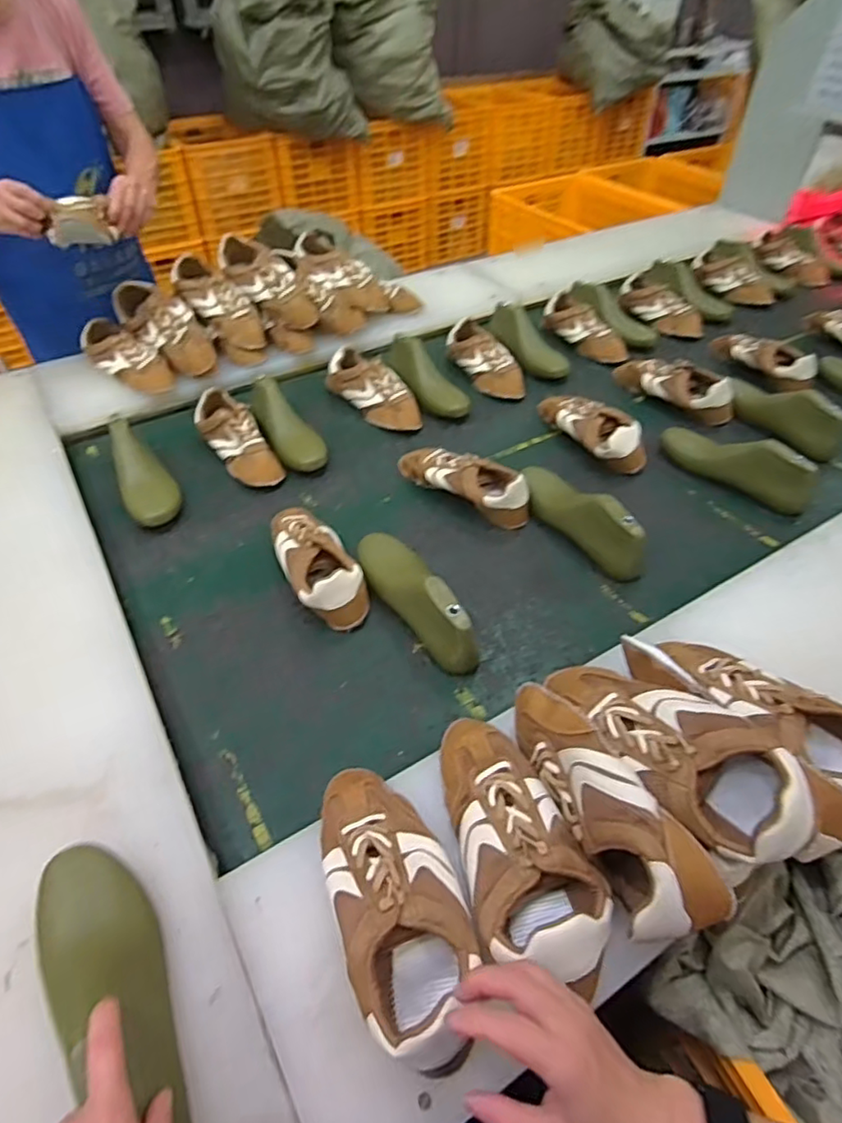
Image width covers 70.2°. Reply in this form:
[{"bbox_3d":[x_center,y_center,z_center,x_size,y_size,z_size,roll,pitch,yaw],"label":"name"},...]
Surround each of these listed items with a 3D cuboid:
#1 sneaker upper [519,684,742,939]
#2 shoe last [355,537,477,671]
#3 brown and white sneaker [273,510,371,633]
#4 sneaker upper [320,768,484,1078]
[{"bbox_3d":[0.156,0.203,0.517,0.069,0.088,0.224,-16,47,-16],"label":"sneaker upper"},{"bbox_3d":[-0.007,0.036,0.763,0.067,0.086,0.243,-25,50,-23],"label":"shoe last"},{"bbox_3d":[-0.145,-0.006,0.815,0.089,0.070,0.225,-17,47,-17],"label":"brown and white sneaker"},{"bbox_3d":[-0.022,0.264,0.490,0.097,0.065,0.211,-14,47,-14],"label":"sneaker upper"}]

